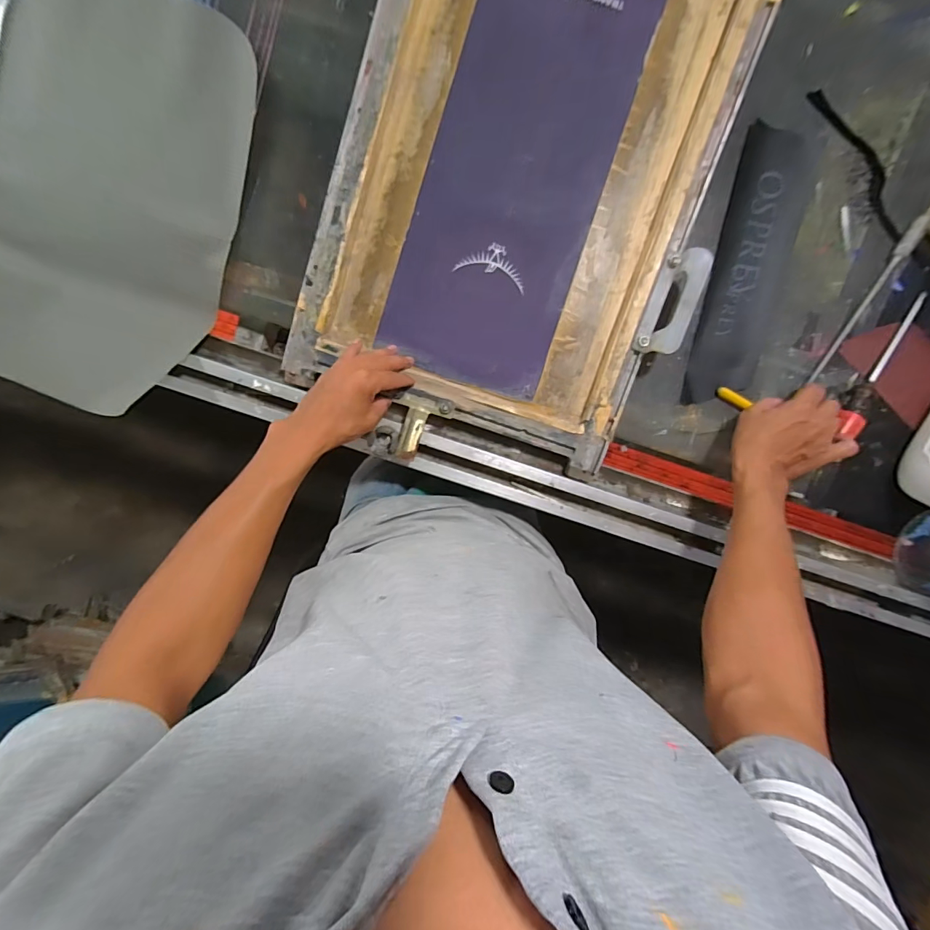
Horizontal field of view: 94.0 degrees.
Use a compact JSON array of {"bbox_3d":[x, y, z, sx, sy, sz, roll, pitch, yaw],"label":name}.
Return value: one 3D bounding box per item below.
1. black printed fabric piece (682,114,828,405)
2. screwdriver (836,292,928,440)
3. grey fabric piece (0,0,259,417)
[{"bbox_3d":[0.352,-0.239,0.542,0.085,0.010,0.320,12,99,10],"label":"black printed fabric piece"},{"bbox_3d":[0.506,-0.119,0.527,0.022,0.028,0.188,30,89,-3],"label":"screwdriver"},{"bbox_3d":[-0.445,-0.330,0.499,0.309,0.128,0.469,16,99,-1],"label":"grey fabric piece"}]

